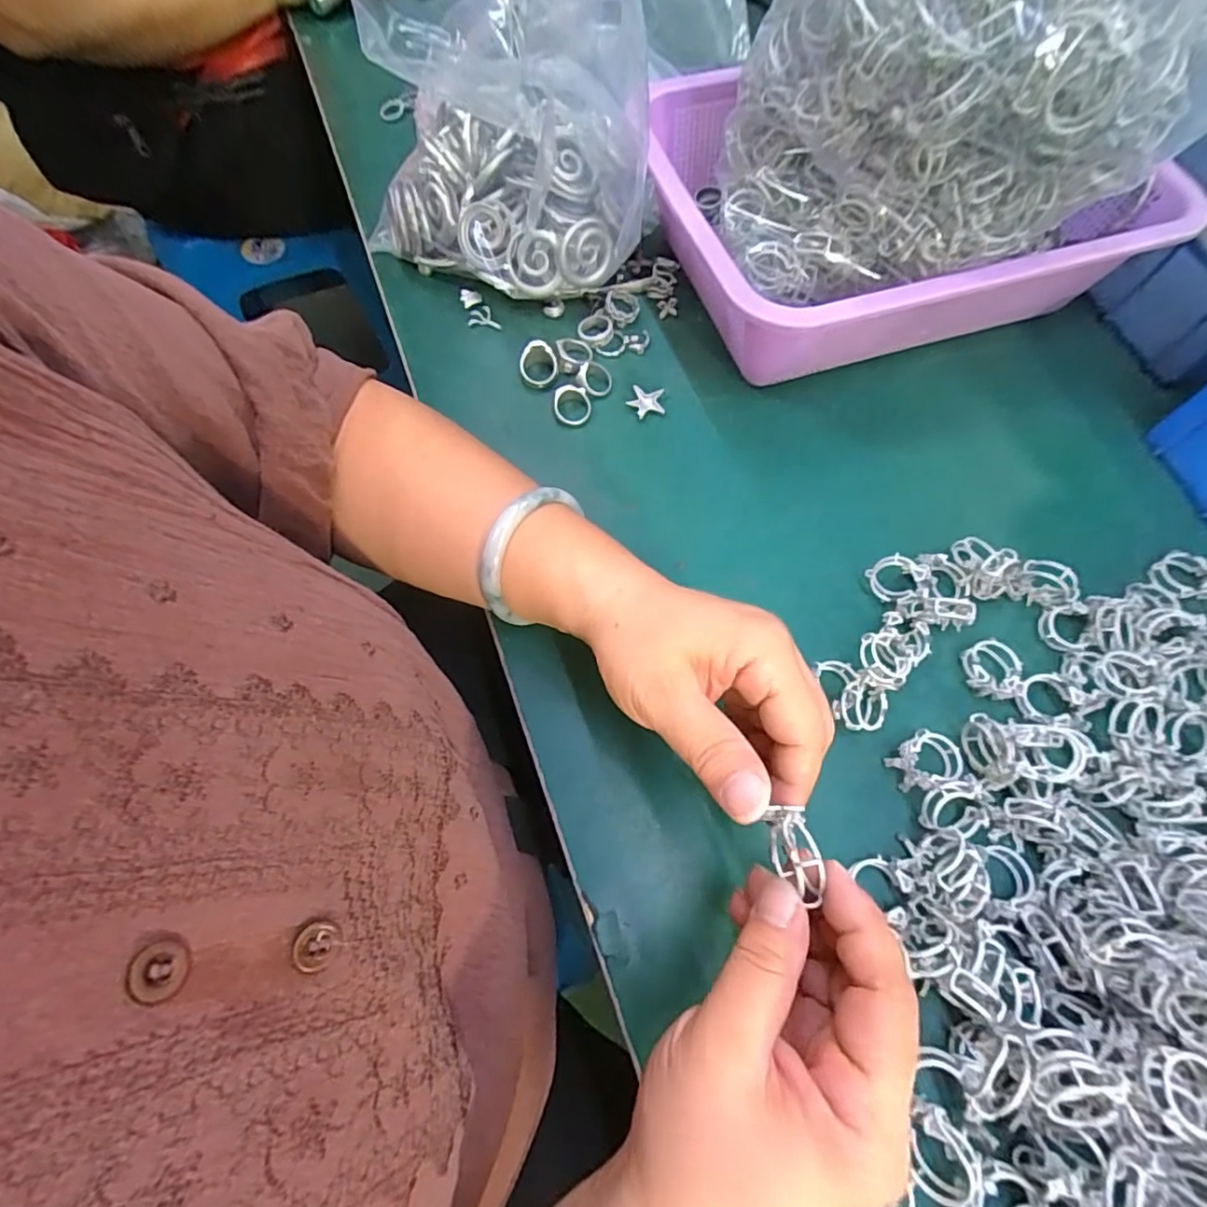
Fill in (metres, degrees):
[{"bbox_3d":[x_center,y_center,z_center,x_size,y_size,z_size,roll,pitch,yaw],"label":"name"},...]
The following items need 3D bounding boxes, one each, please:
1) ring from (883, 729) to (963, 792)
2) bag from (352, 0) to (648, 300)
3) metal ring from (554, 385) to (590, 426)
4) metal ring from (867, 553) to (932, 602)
[{"bbox_3d":[0.156,0.075,0.278,0.034,0.014,0.025,-19,69,-8],"label":"ring"},{"bbox_3d":[-0.066,-0.277,0.323,0.172,0.207,0.092,-8,68,-3],"label":"bag"},{"bbox_3d":[-0.019,-0.123,0.361,0.023,0.005,0.026,4,86,-9],"label":"metal ring"},{"bbox_3d":[0.155,-0.013,0.308,0.027,0.026,0.006,29,38,16],"label":"metal ring"}]

